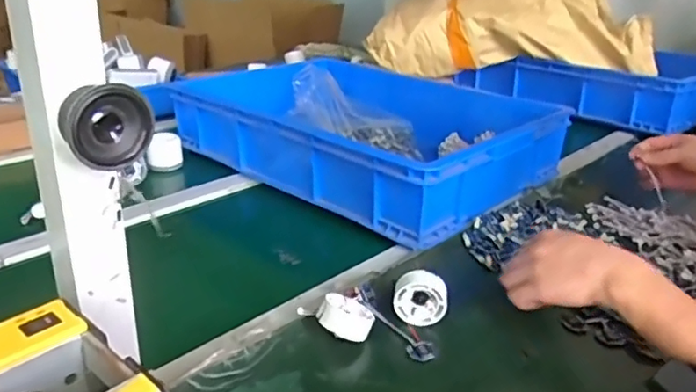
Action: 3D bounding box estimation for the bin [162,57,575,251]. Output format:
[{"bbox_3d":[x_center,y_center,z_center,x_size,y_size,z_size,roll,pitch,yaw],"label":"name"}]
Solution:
[{"bbox_3d":[0.031,-0.120,1.022,0.580,0.129,0.413,24,32,38],"label":"bin"}]

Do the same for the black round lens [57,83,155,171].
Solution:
[{"bbox_3d":[-0.152,-0.045,0.363,0.053,0.050,0.028,-10,28,-27],"label":"black round lens"}]

